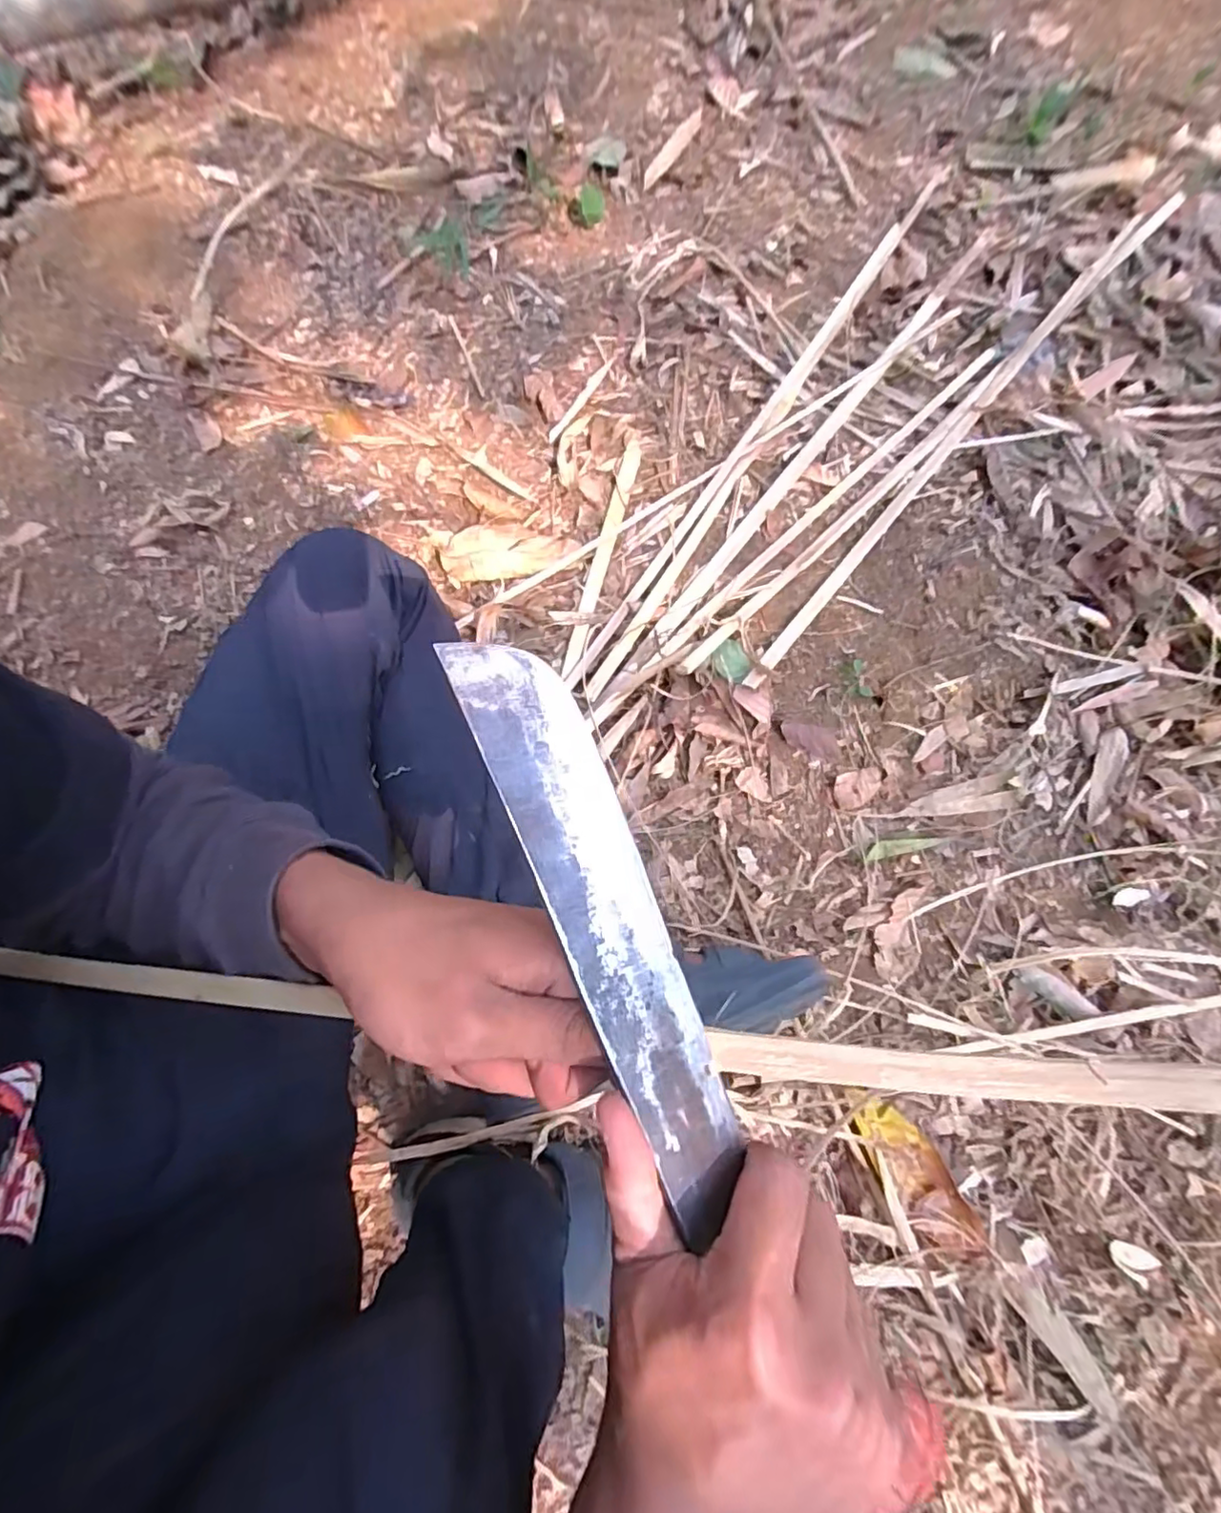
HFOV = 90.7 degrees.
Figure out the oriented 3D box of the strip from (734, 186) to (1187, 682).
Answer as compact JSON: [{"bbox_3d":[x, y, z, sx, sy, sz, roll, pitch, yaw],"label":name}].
[{"bbox_3d":[0.416,-0.389,0.672,0.027,0.013,0.873,40,78,12],"label":"strip"}]

